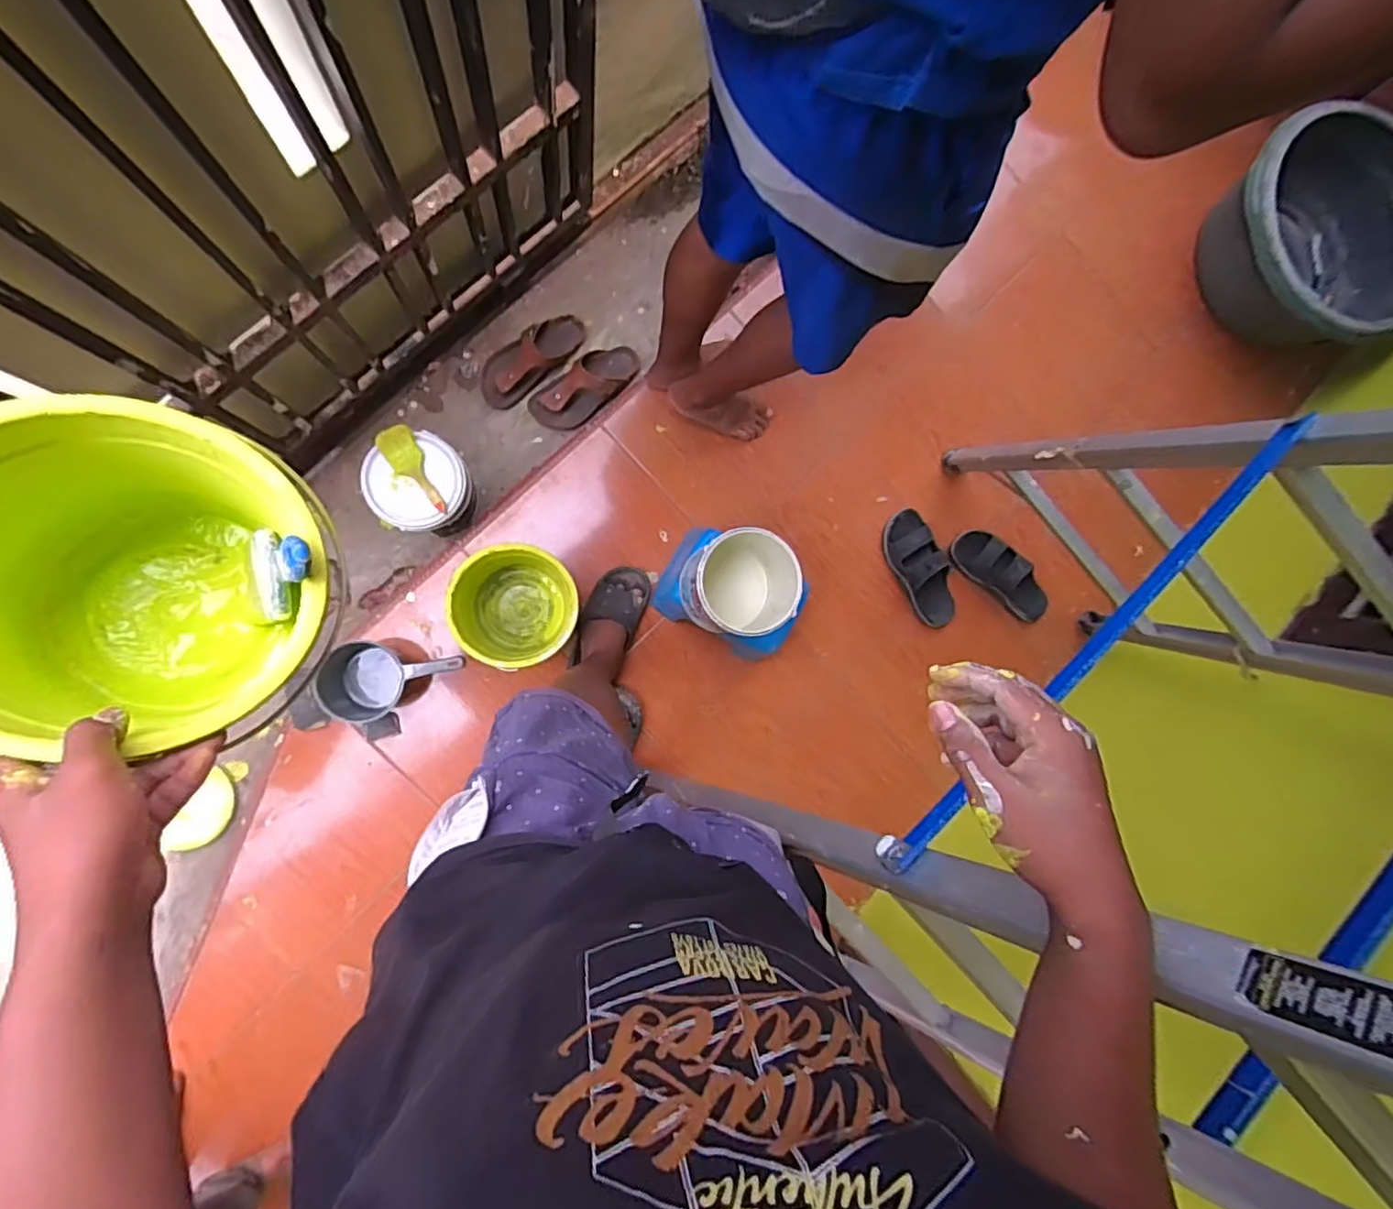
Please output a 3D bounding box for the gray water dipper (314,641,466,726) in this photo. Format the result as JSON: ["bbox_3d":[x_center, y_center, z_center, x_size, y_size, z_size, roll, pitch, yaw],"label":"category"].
[{"bbox_3d":[-0.596,0.138,1.275,0.281,0.119,0.164,-14,92,-10],"label":"gray water dipper"}]

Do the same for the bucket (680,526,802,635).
[{"bbox_3d":[0.074,-0.035,1.202,0.179,0.243,0.175,0,89,-10],"label":"bucket"}]

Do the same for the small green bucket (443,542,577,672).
[{"bbox_3d":[-0.350,0.003,1.271,0.218,0.220,0.217,0,89,-10],"label":"small green bucket"}]

